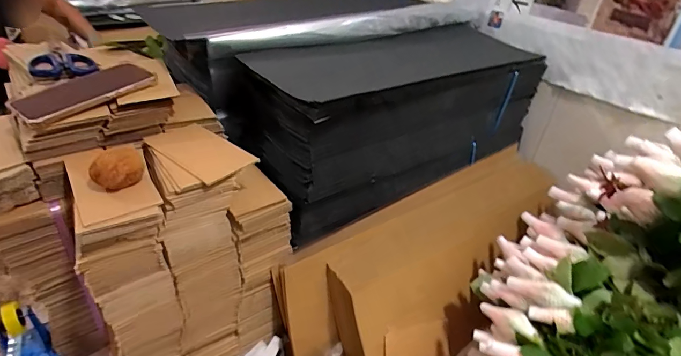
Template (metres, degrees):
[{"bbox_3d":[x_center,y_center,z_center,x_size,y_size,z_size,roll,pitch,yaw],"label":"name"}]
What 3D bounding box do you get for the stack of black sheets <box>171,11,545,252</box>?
[{"bbox_3d":[0.087,-0.146,0.759,0.635,0.250,0.288,-21,43,-31],"label":"stack of black sheets"}]

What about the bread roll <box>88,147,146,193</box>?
[{"bbox_3d":[-0.254,-0.010,0.446,0.052,0.053,0.035,-28,47,-37],"label":"bread roll"}]

